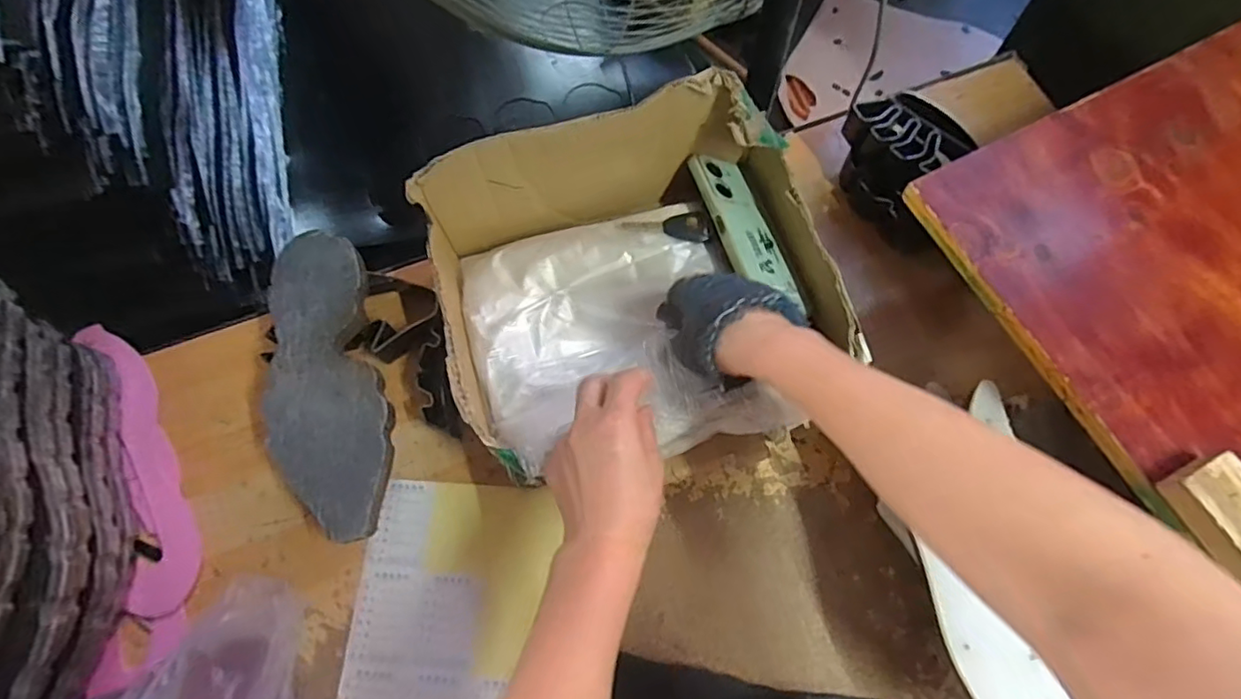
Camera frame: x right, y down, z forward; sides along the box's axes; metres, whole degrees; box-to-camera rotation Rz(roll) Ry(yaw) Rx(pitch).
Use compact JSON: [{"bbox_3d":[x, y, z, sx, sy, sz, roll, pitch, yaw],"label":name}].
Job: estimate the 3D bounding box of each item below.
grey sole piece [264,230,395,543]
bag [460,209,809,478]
[{"bbox_3d":[-0.241,0.025,0.490,0.090,0.019,0.254,-17,70,-5],"label":"grey sole piece"},{"bbox_3d":[-0.009,-0.017,0.483,0.218,0.067,0.227,-16,71,-4],"label":"bag"}]

